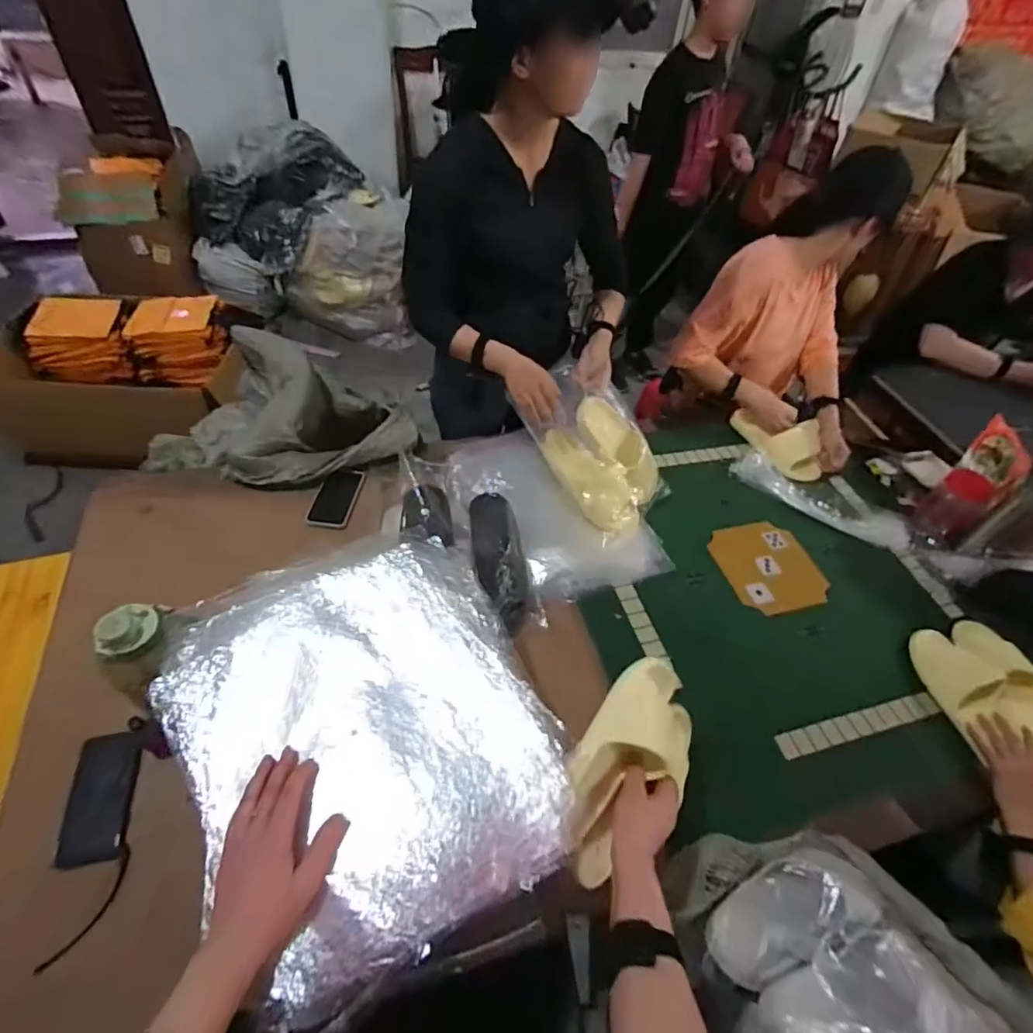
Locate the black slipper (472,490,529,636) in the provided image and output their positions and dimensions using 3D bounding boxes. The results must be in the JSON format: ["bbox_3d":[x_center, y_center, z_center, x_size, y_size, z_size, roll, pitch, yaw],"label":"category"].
[{"bbox_3d":[-0.031,0.077,1.009,0.101,0.087,0.264,-9,74,-14],"label":"black slipper"}]

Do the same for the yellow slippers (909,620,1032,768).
[{"bbox_3d":[0.897,0.322,1.015,0.211,0.062,0.277,-8,51,-12],"label":"yellow slippers"}]

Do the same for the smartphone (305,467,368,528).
[{"bbox_3d":[-0.392,-0.042,1.173,0.084,0.011,0.146,15,61,-5],"label":"smartphone"}]

